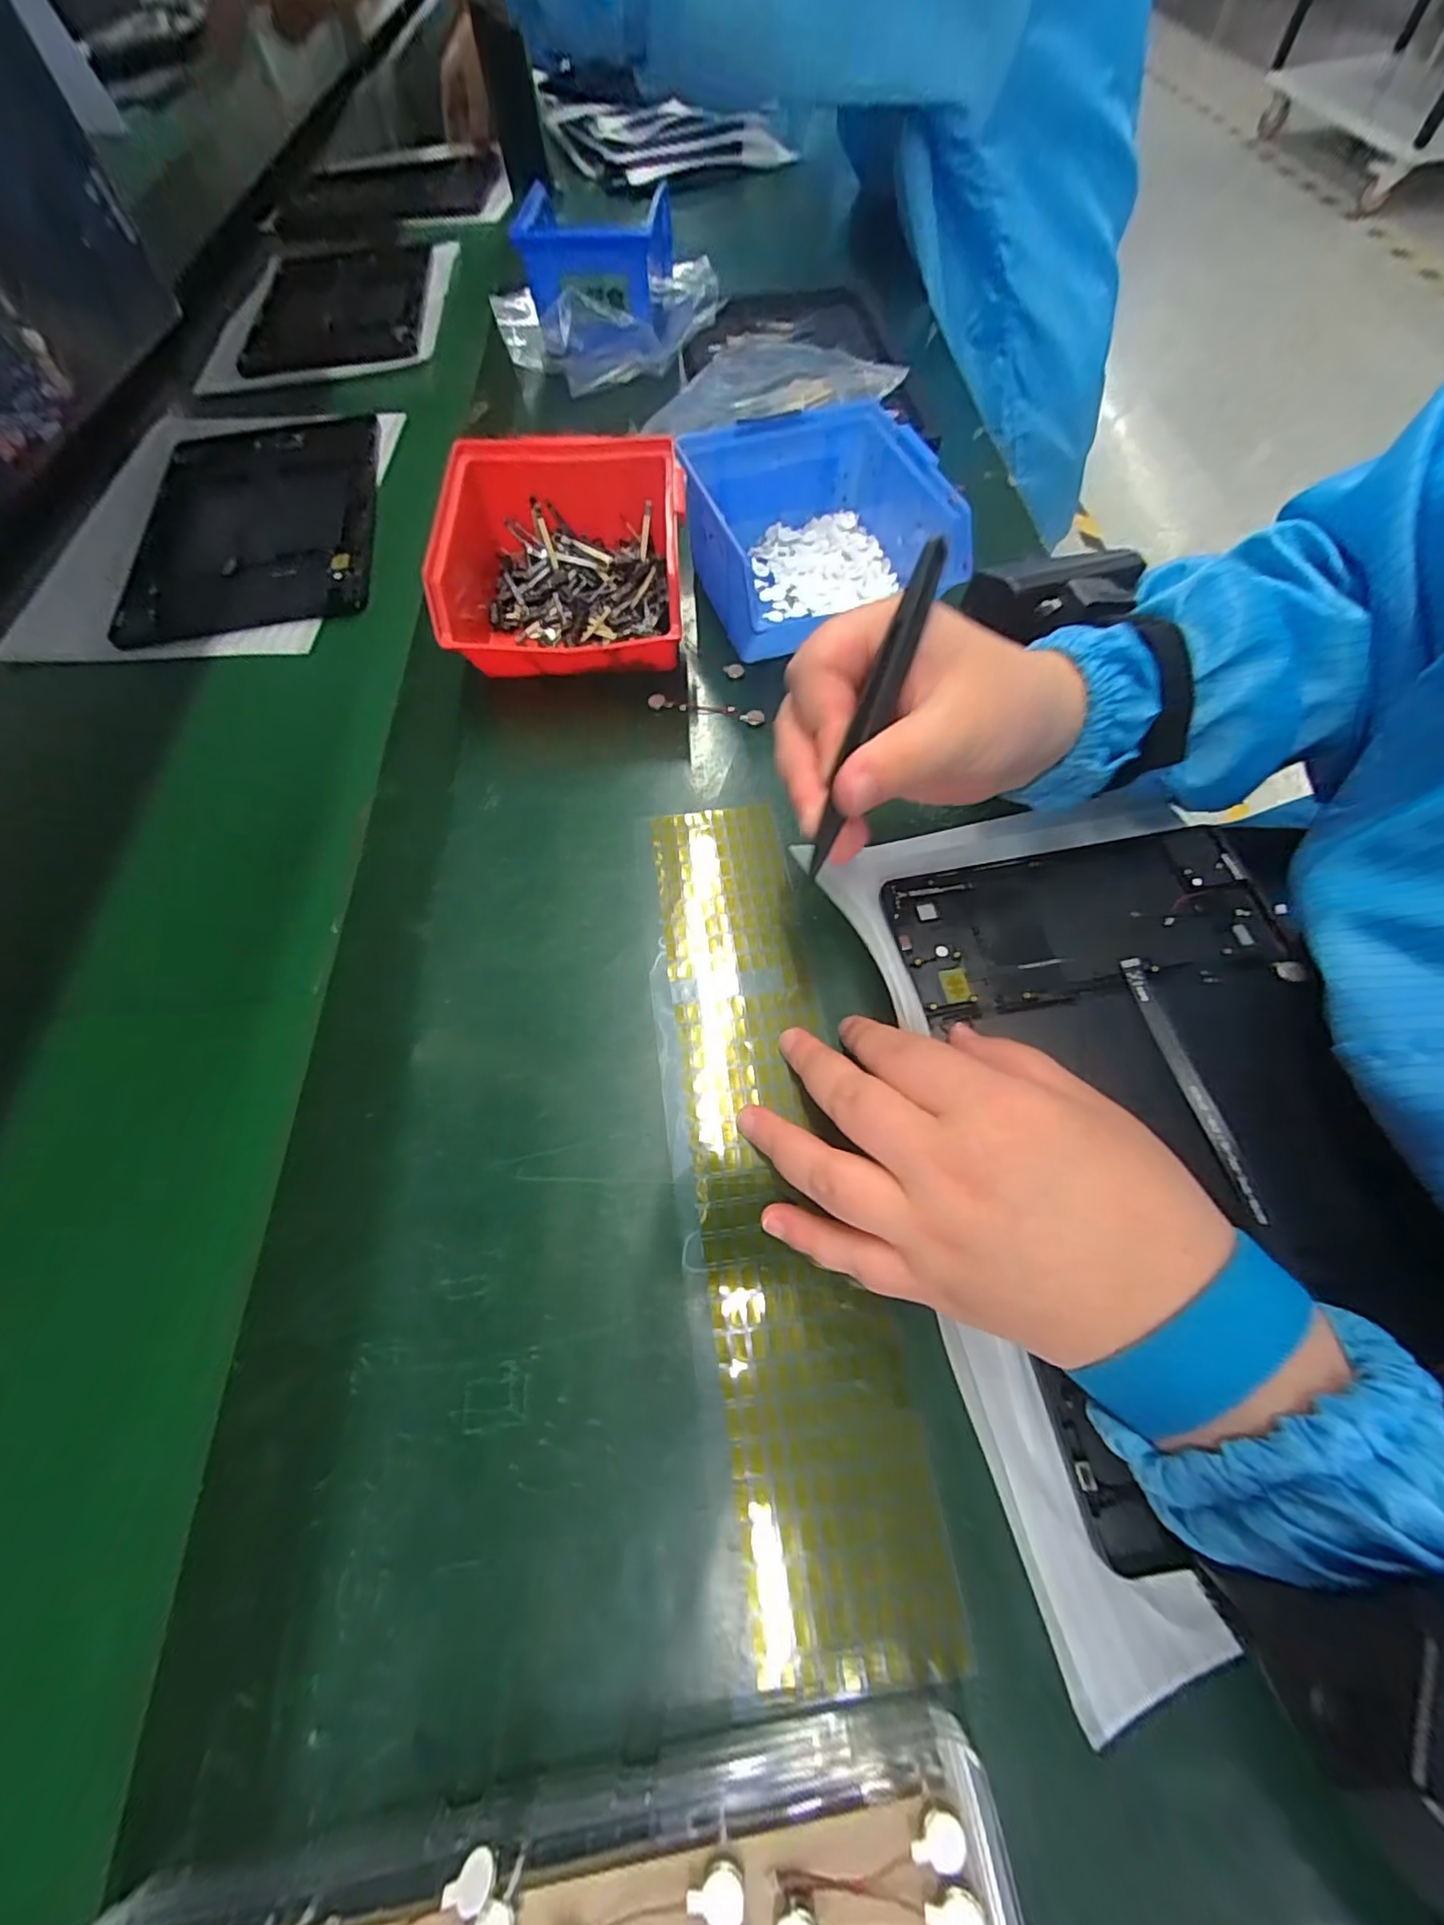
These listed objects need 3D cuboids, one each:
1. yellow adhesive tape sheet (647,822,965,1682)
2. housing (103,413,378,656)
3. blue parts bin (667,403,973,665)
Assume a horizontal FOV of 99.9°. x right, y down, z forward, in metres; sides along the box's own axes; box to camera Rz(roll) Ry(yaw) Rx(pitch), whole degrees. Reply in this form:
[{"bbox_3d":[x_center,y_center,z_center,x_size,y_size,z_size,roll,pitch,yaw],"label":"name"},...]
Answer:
[{"bbox_3d":[0.015,0.063,0.233,0.066,0.004,0.301,-9,64,-4],"label":"yellow adhesive tape sheet"},{"bbox_3d":[-0.326,-0.316,0.432,0.150,0.010,0.245,-10,65,-3],"label":"housing"},{"bbox_3d":[0.049,-0.238,0.344,0.130,0.064,0.123,-11,65,-3],"label":"blue parts bin"}]

